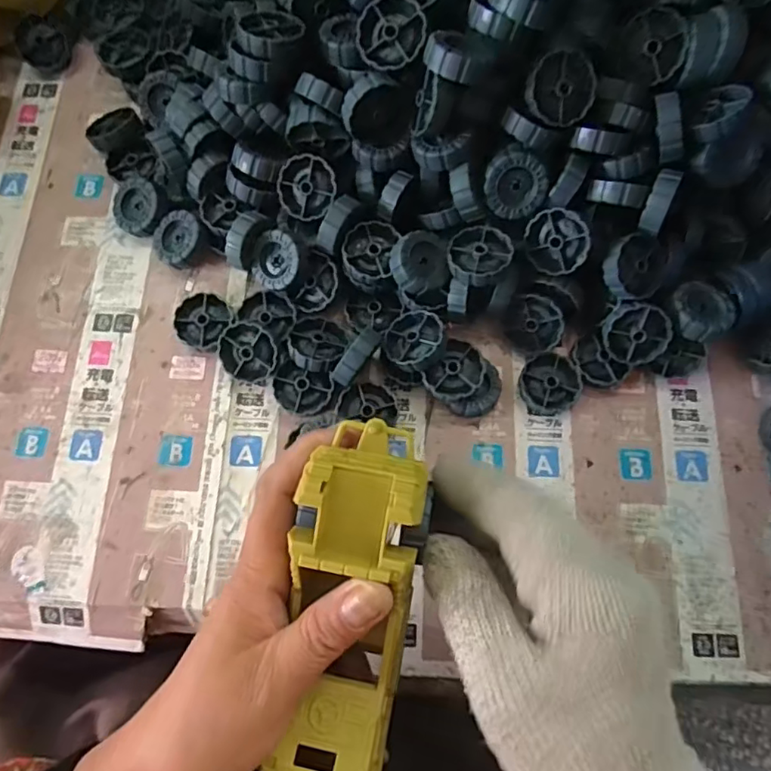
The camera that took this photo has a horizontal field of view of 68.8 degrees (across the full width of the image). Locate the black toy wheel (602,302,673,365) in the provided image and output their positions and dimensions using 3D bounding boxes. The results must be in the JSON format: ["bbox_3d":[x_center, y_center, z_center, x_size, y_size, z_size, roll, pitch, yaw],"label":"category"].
[{"bbox_3d":[0.159,-0.034,0.356,0.039,0.015,0.037,27,115,-7],"label":"black toy wheel"}]

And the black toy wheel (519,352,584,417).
[{"bbox_3d":[0.108,-0.001,0.368,0.038,0.011,0.039,0,76,1],"label":"black toy wheel"}]

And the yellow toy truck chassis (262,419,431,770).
[{"bbox_3d":[-0.017,0.101,0.241,0.052,0.034,0.166,8,88,3],"label":"yellow toy truck chassis"}]

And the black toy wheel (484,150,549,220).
[{"bbox_3d":[0.078,-0.122,0.341,0.036,0.010,0.038,-22,117,9],"label":"black toy wheel"}]

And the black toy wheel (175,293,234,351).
[{"bbox_3d":[-0.121,-0.043,0.376,0.034,0.014,0.036,0,76,1],"label":"black toy wheel"}]

